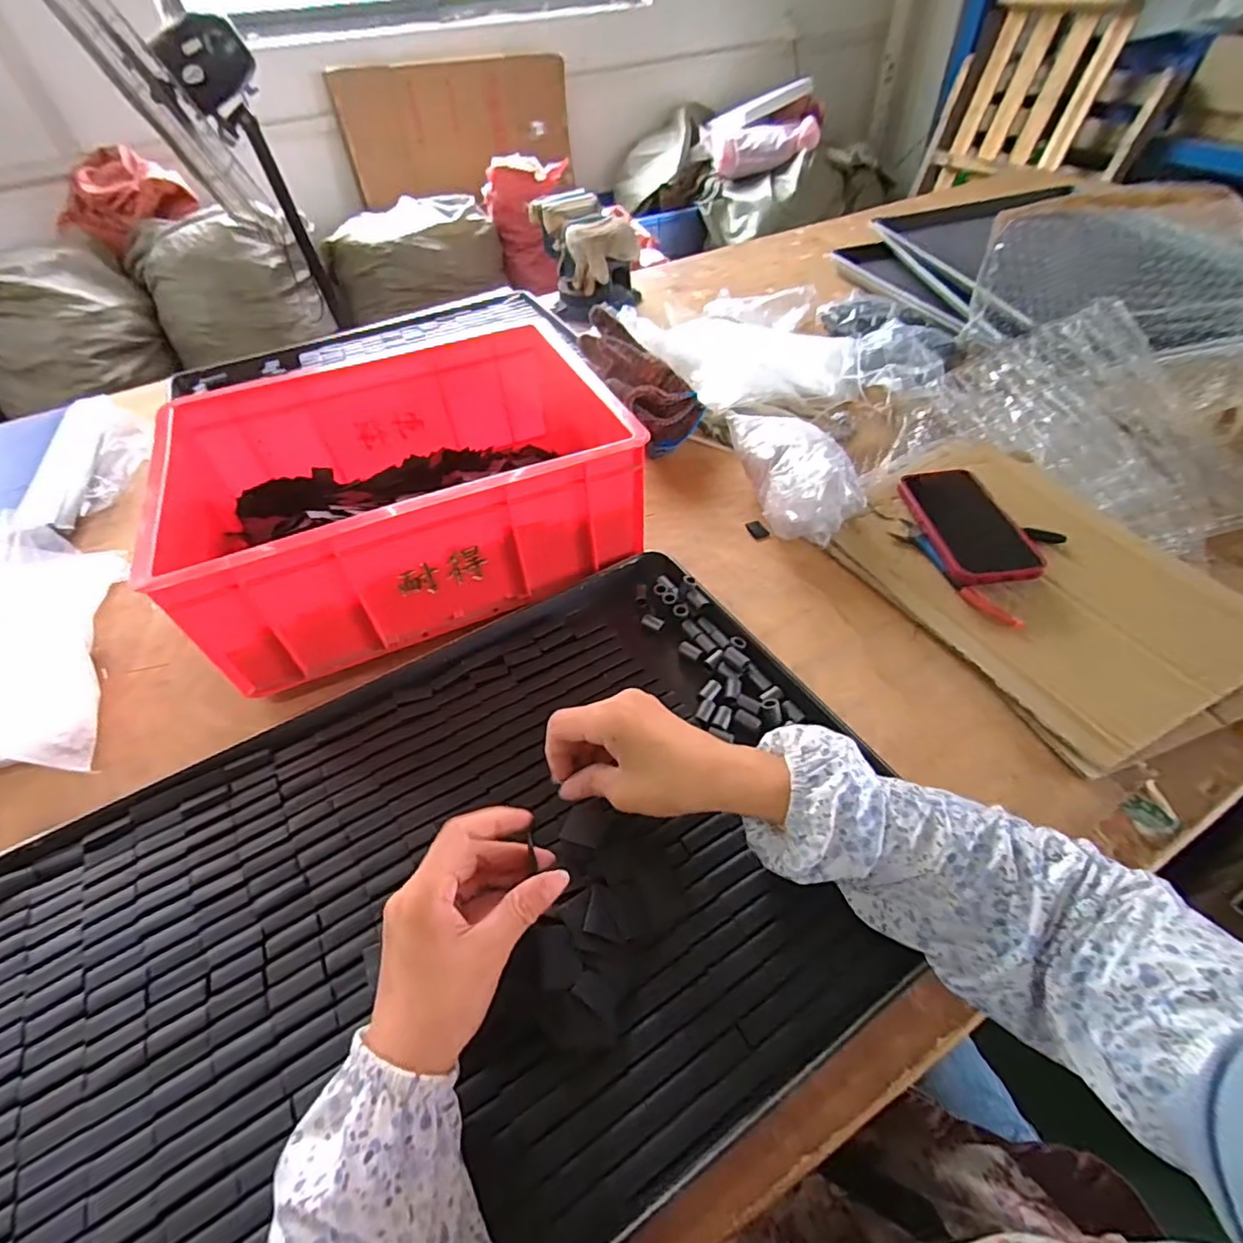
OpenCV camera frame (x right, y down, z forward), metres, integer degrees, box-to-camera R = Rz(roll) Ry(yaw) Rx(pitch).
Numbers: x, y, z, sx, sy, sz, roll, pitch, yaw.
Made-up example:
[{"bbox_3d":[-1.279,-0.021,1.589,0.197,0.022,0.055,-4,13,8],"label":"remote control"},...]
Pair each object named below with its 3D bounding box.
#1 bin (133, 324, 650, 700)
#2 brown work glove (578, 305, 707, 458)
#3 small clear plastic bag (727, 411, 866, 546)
[{"bbox_3d":[-0.212,-0.135,0.611,0.406,0.158,0.298,-21,51,-15],"label":"bin"},{"bbox_3d":[0.014,-0.307,0.754,0.081,0.083,0.205,-32,77,-23],"label":"brown work glove"},{"bbox_3d":[0.184,-0.164,0.645,0.091,0.086,0.171,-10,49,-5],"label":"small clear plastic bag"}]

